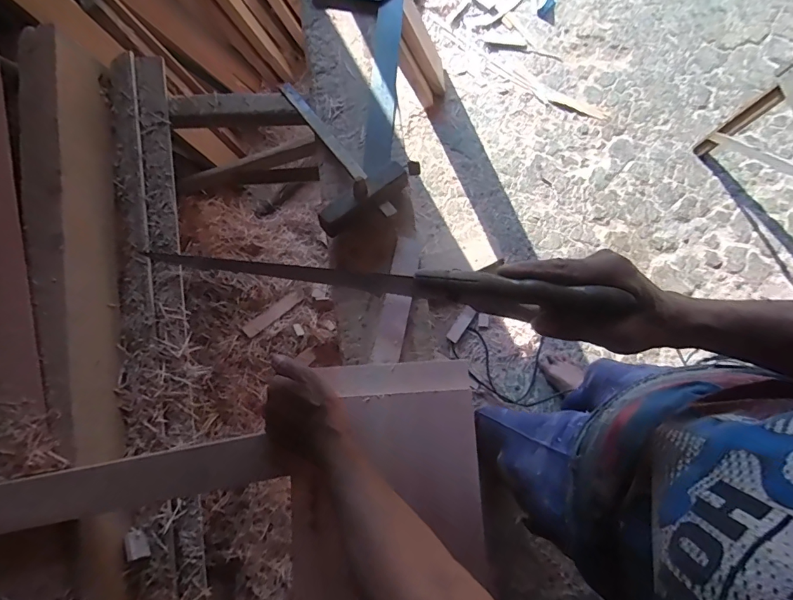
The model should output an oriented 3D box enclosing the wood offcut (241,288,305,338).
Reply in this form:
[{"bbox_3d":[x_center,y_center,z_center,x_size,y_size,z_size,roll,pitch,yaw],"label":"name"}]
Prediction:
[{"bbox_3d":[-0.337,0.035,1.196,0.037,0.019,0.206,41,51,7],"label":"wood offcut"}]

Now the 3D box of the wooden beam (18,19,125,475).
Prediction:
[{"bbox_3d":[-0.511,-0.096,0.676,0.076,0.113,0.675,-9,80,-2],"label":"wooden beam"}]

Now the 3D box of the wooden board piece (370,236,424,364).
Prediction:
[{"bbox_3d":[0.002,-0.001,0.642,0.040,0.008,0.192,12,80,2],"label":"wooden board piece"}]

